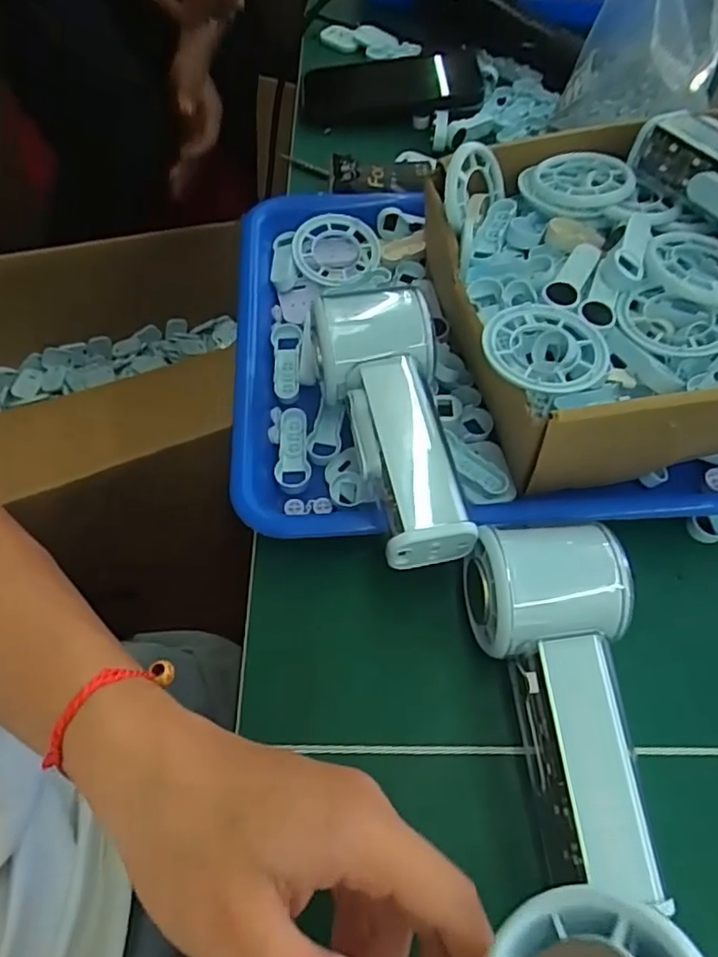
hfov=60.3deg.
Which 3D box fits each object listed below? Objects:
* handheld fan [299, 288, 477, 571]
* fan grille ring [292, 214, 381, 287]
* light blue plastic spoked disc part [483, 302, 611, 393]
[{"bbox_3d":[0.014,-0.026,0.317,0.066,0.064,0.152,-8,60,-7],"label":"handheld fan"},{"bbox_3d":[-0.015,-0.151,0.412,0.057,0.013,0.050,-3,82,-6],"label":"fan grille ring"},{"bbox_3d":[0.087,-0.060,0.288,0.057,0.007,0.052,5,59,1],"label":"light blue plastic spoked disc part"}]

